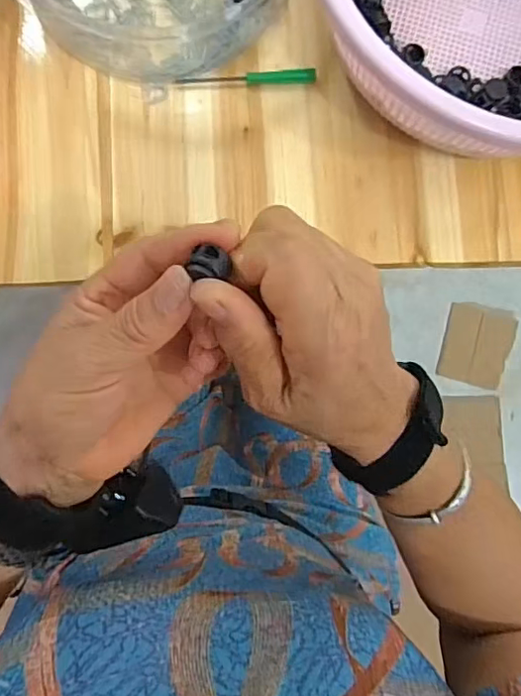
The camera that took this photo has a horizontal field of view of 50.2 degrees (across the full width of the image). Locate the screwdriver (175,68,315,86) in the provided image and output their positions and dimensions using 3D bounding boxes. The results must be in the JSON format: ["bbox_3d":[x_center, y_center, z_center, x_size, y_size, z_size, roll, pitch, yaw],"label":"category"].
[{"bbox_3d":[-0.010,-0.193,0.394,0.097,0.011,0.009,-2,84,-4],"label":"screwdriver"}]

